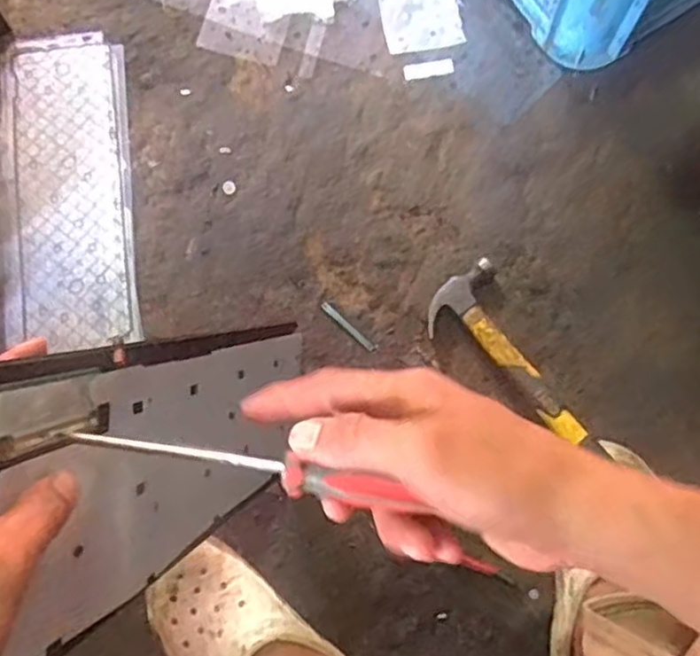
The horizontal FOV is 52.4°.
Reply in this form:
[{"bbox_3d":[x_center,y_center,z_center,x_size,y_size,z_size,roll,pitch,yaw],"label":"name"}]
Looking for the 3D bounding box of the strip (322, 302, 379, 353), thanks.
[{"bbox_3d":[-0.001,-0.001,0.769,0.075,0.005,0.010,41,81,8],"label":"strip"}]

